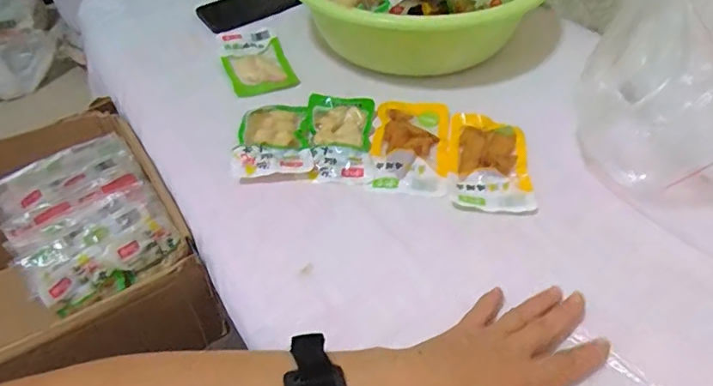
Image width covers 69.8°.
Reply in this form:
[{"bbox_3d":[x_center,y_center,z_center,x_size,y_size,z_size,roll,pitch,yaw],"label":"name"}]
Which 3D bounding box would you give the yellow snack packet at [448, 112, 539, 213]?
[{"bbox_3d":[0.136,-0.036,0.527,0.077,0.007,0.138,2,48,6],"label":"yellow snack packet"}]

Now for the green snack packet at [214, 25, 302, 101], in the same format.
[{"bbox_3d":[-0.136,-0.182,0.680,0.080,0.024,0.134,-19,49,-12],"label":"green snack packet"}]

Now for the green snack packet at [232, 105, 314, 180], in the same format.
[{"bbox_3d":[-0.091,-0.062,0.548,0.077,0.019,0.111,-9,48,-3],"label":"green snack packet"}]

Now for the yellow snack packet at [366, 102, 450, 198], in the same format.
[{"bbox_3d":[0.058,-0.053,0.551,0.079,0.011,0.147,3,48,7],"label":"yellow snack packet"}]

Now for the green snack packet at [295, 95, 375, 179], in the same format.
[{"bbox_3d":[-0.022,-0.063,0.553,0.078,0.011,0.117,0,48,4],"label":"green snack packet"}]

